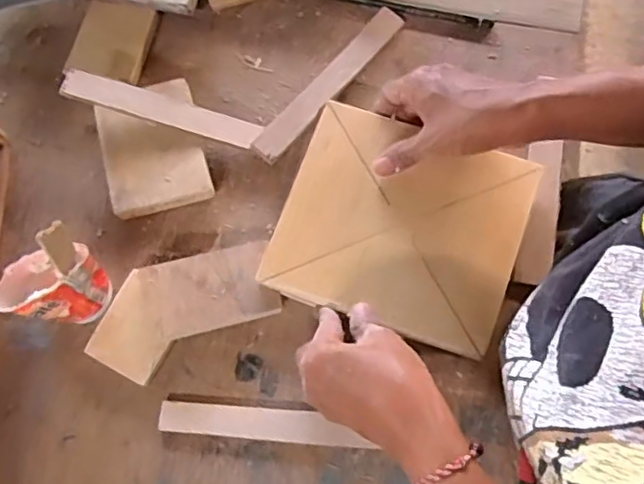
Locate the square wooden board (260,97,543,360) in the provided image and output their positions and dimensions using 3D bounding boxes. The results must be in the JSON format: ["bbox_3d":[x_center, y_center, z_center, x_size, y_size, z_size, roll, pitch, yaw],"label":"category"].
[{"bbox_3d":[0.056,-0.013,0.432,0.165,0.022,0.146,20,77,6],"label":"square wooden board"}]

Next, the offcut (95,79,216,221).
[{"bbox_3d":[-0.136,-0.075,0.487,0.077,0.022,0.106,-16,73,-1],"label":"offcut"}]

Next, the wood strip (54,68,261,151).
[{"bbox_3d":[-0.125,-0.104,0.473,0.152,0.008,0.024,16,75,-7],"label":"wood strip"}]

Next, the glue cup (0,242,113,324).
[{"bbox_3d":[-0.185,0.032,0.427,0.059,0.068,0.045,-3,73,3],"label":"glue cup"}]

